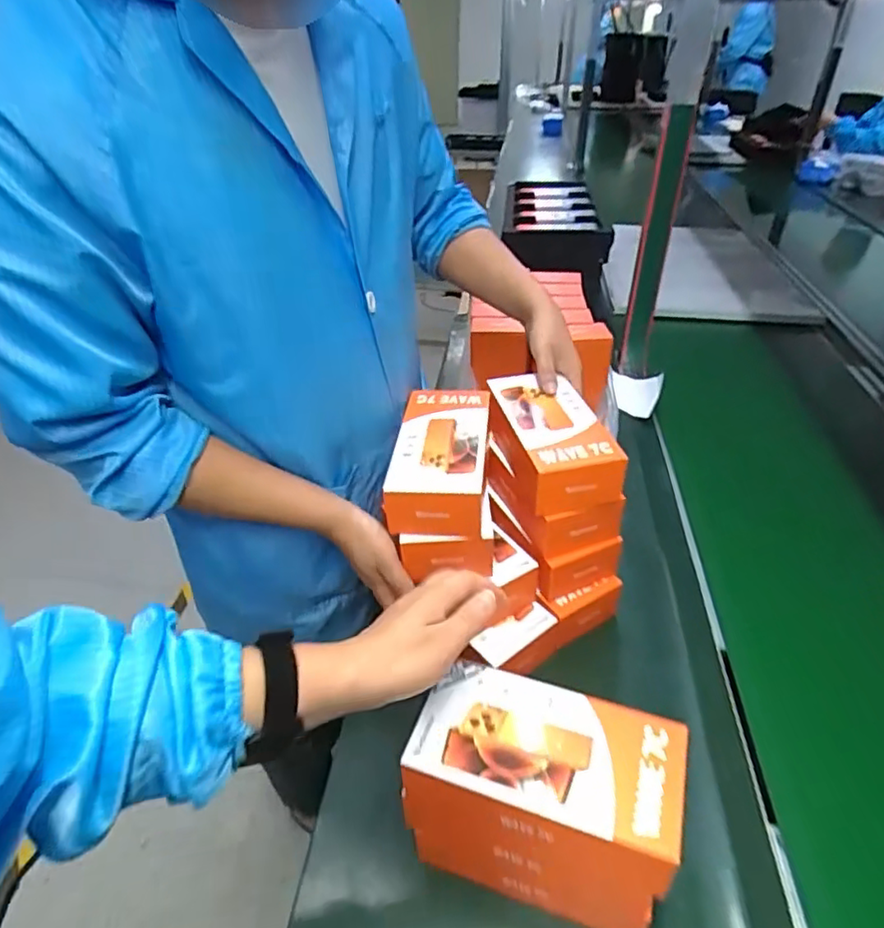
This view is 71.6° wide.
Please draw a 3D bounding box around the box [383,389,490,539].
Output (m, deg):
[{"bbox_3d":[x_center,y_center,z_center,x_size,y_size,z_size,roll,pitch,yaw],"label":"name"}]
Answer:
[{"bbox_3d":[-0.001,-0.010,0.637,0.090,0.064,0.178,3,37,4],"label":"box"}]

